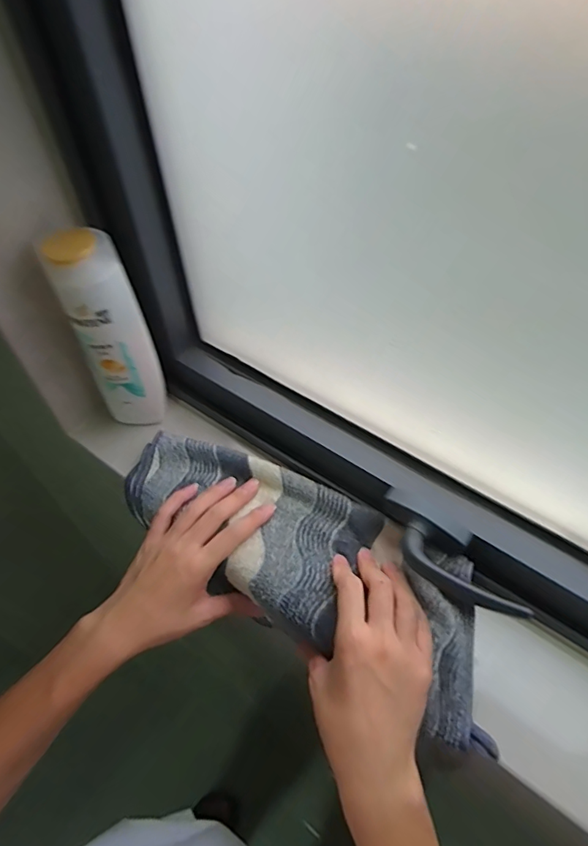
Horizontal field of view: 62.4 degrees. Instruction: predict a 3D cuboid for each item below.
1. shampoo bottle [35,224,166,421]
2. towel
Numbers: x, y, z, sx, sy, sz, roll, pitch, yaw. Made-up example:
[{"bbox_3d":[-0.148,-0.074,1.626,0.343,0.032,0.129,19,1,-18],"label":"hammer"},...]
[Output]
[{"bbox_3d":[-0.169,-0.078,0.457,0.059,0.218,0.042,-31,58,-21],"label":"shampoo bottle"},{"bbox_3d":[0.002,0.115,0.435,0.367,0.036,0.126,26,65,21],"label":"towel"}]

